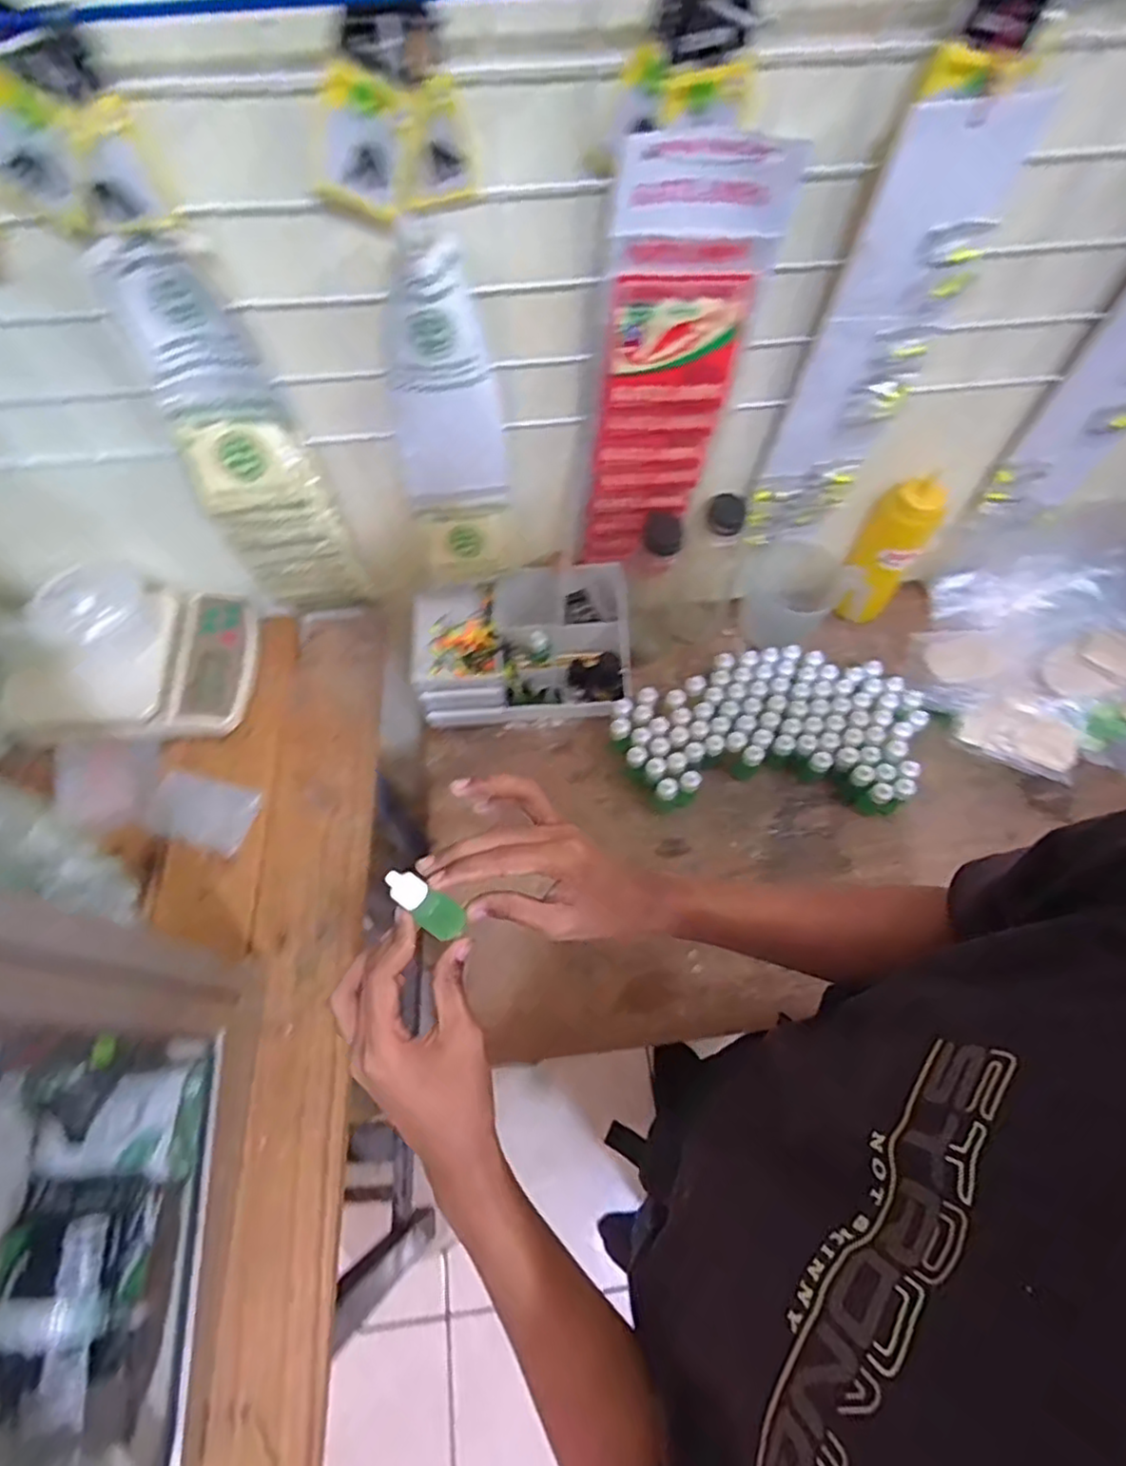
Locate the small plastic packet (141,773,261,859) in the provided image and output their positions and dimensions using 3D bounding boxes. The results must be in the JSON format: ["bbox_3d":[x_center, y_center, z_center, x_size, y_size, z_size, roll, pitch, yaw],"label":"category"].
[{"bbox_3d":[-0.340,0.071,0.634,0.101,0.011,0.061,15,64,7],"label":"small plastic packet"}]

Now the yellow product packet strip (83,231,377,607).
[{"bbox_3d":[-0.252,-0.212,0.567,0.102,0.341,0.046,-10,63,-5],"label":"yellow product packet strip"}]

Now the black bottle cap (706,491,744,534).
[{"bbox_3d":[0.163,-0.220,0.683,0.037,0.030,0.027,16,64,8],"label":"black bottle cap"}]

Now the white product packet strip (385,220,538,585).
[{"bbox_3d":[-0.097,-0.249,0.584,0.094,0.316,0.046,-17,66,-2],"label":"white product packet strip"}]

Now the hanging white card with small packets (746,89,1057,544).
[{"bbox_3d":[0.247,-0.296,0.570,0.095,0.377,0.019,-2,68,-3],"label":"hanging white card with small packets"}]

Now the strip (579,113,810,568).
[{"bbox_3d":[0.083,-0.271,0.562,0.115,0.364,0.026,-6,63,-3],"label":"strip"}]

